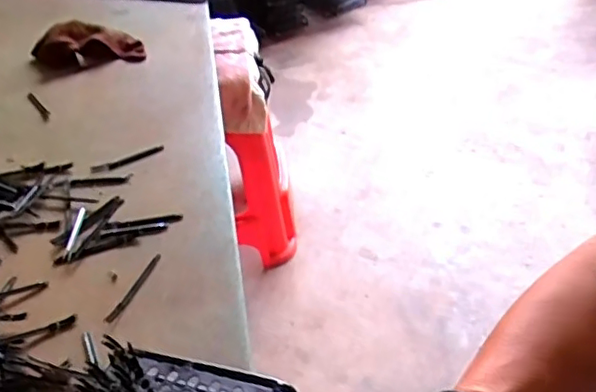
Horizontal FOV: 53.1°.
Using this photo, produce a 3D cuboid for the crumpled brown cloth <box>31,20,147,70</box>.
[{"bbox_3d":[-0.345,-0.249,0.970,0.186,0.047,0.072,-6,42,-1],"label":"crumpled brown cloth"}]

